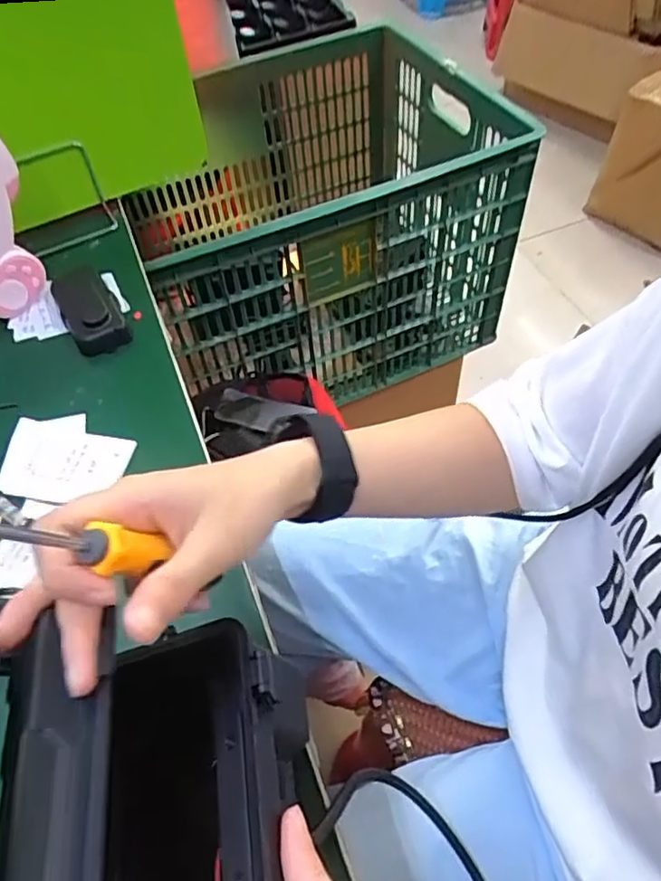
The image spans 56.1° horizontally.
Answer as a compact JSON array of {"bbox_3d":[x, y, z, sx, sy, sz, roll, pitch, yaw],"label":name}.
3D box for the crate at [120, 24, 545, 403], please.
[{"bbox_3d":[-0.026,-0.368,1.069,0.568,0.404,0.479,-19,55,-10],"label":"crate"}]

